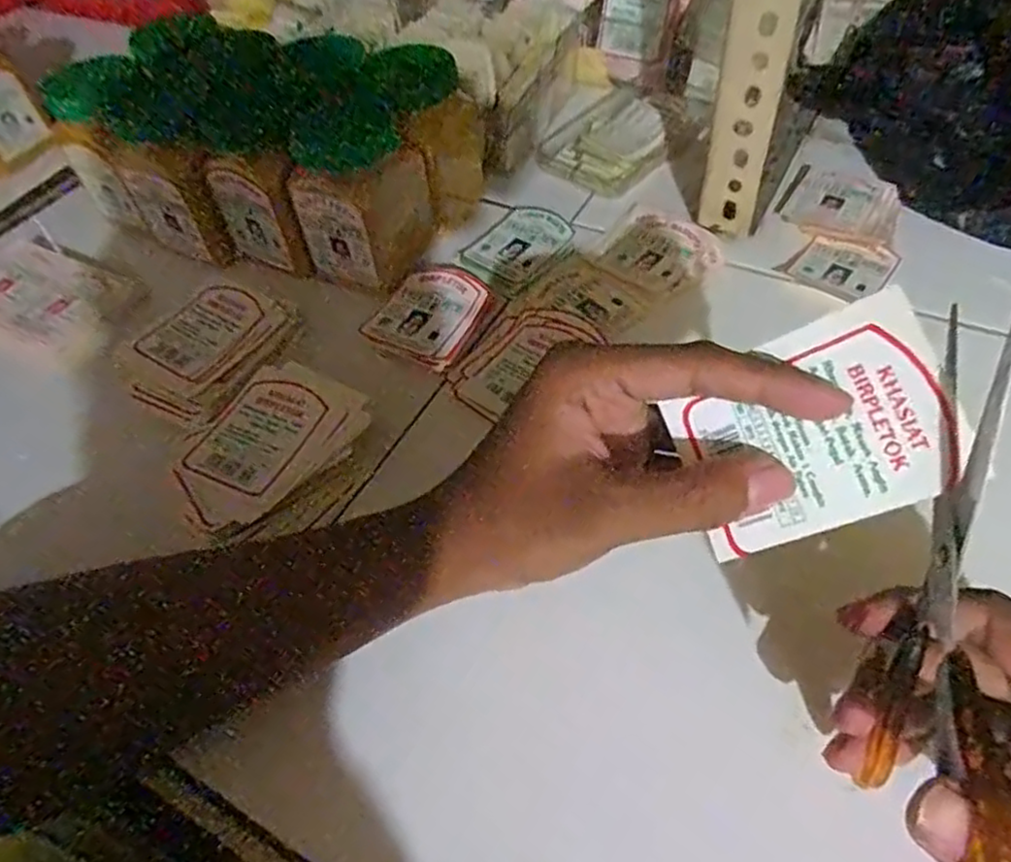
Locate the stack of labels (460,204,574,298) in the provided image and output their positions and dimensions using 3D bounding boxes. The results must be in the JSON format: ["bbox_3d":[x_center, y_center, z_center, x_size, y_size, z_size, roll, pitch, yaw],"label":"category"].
[{"bbox_3d":[0.010,-0.125,0.465,0.063,0.009,0.083,35,63,28],"label":"stack of labels"}]

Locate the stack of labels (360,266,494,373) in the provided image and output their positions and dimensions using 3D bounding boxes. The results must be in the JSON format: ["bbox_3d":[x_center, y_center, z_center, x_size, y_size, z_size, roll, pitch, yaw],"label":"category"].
[{"bbox_3d":[-0.049,-0.074,0.422,0.066,0.009,0.075,20,57,20],"label":"stack of labels"}]

